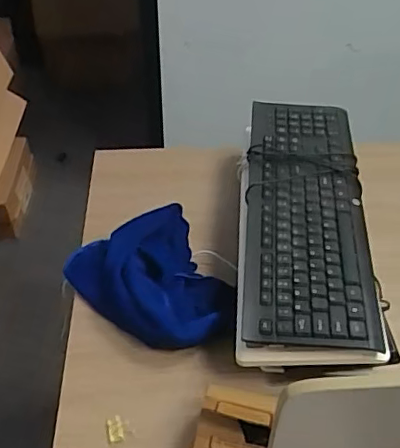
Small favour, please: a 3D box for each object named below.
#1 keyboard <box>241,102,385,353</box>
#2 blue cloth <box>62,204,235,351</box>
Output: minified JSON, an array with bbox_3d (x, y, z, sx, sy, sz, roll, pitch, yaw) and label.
[{"bbox_3d":[0.140,-0.032,0.756,0.151,0.018,0.451,4,44,4],"label":"keyboard"},{"bbox_3d":[-0.064,0.066,0.732,0.176,0.082,0.214,-20,47,-19],"label":"blue cloth"}]

